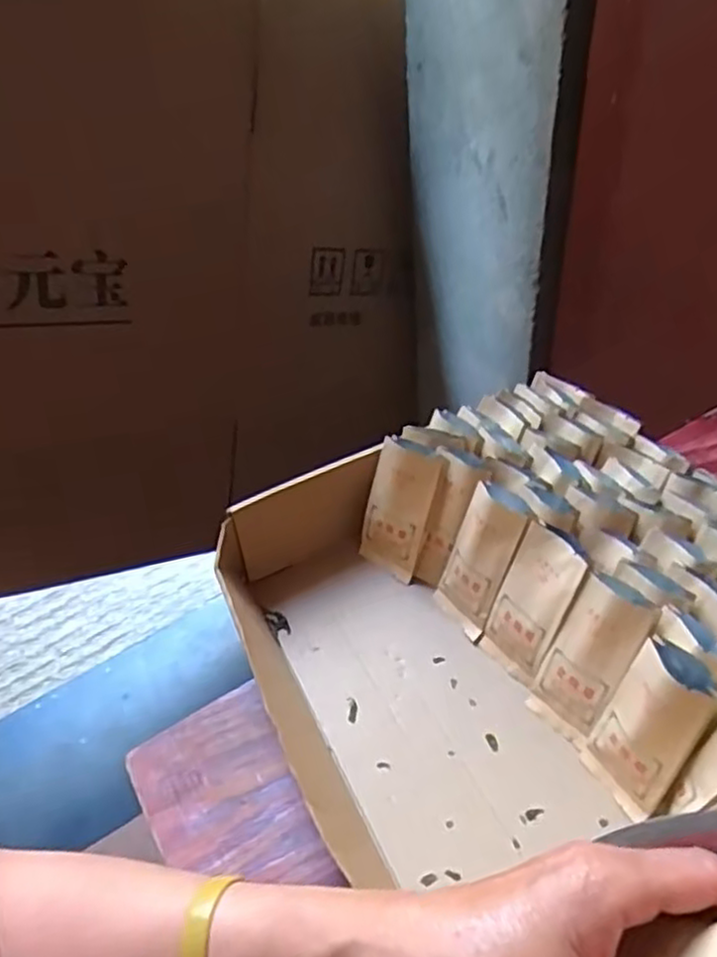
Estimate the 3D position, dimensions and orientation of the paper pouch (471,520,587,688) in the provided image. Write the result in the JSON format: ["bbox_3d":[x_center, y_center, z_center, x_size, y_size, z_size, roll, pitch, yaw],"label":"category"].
[{"bbox_3d":[0.119,0.088,0.486,0.016,0.112,0.050,-8,36,-42],"label":"paper pouch"}]

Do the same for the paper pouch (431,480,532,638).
[{"bbox_3d":[0.091,0.061,0.521,0.024,0.109,0.047,-9,36,-42],"label":"paper pouch"}]

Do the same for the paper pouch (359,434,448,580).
[{"bbox_3d":[0.031,0.025,0.559,0.052,0.107,0.018,27,30,30],"label":"paper pouch"}]

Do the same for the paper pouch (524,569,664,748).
[{"bbox_3d":[0.147,0.118,0.452,0.024,0.108,0.049,-7,34,-46],"label":"paper pouch"}]

